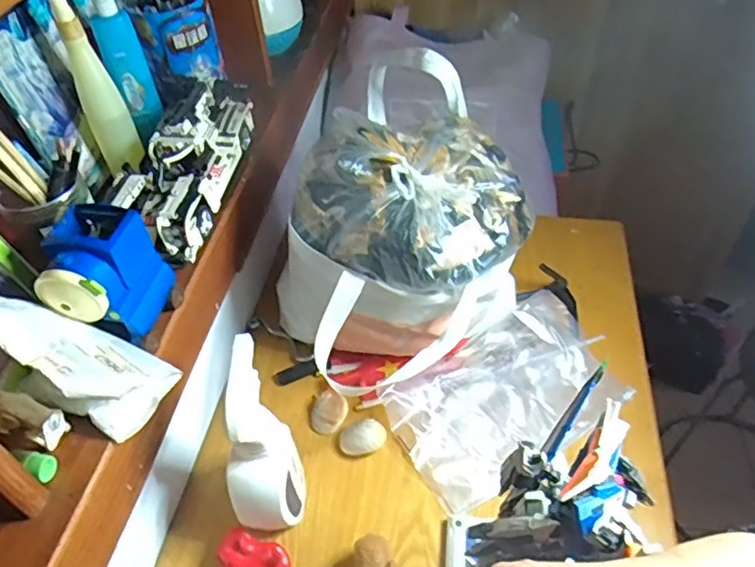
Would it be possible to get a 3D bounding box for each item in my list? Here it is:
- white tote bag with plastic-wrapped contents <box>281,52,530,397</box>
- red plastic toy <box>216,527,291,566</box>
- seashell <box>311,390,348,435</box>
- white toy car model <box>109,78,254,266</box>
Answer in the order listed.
[{"bbox_3d":[0.014,-0.058,0.694,0.296,0.317,0.265,-30,51,-24],"label":"white tote bag with plastic-wrapped contents"},{"bbox_3d":[-0.124,0.279,0.608,0.061,0.034,0.065,-2,46,2],"label":"red plastic toy"},{"bbox_3d":[-0.058,0.155,0.728,0.040,0.019,0.049,9,47,11],"label":"seashell"},{"bbox_3d":[-0.218,-0.136,0.671,0.102,0.069,0.256,5,46,8],"label":"white toy car model"}]

